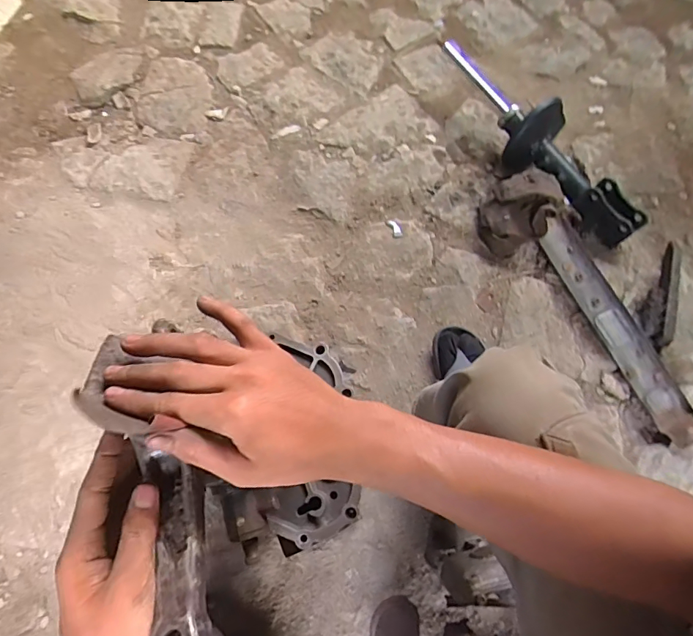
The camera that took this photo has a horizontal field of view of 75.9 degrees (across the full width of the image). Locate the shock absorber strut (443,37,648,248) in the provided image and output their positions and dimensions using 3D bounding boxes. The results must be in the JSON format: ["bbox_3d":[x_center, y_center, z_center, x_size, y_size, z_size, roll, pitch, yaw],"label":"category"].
[{"bbox_3d":[0.402,-0.402,0.945,0.115,0.116,0.581,-27,70,-10],"label":"shock absorber strut"}]

